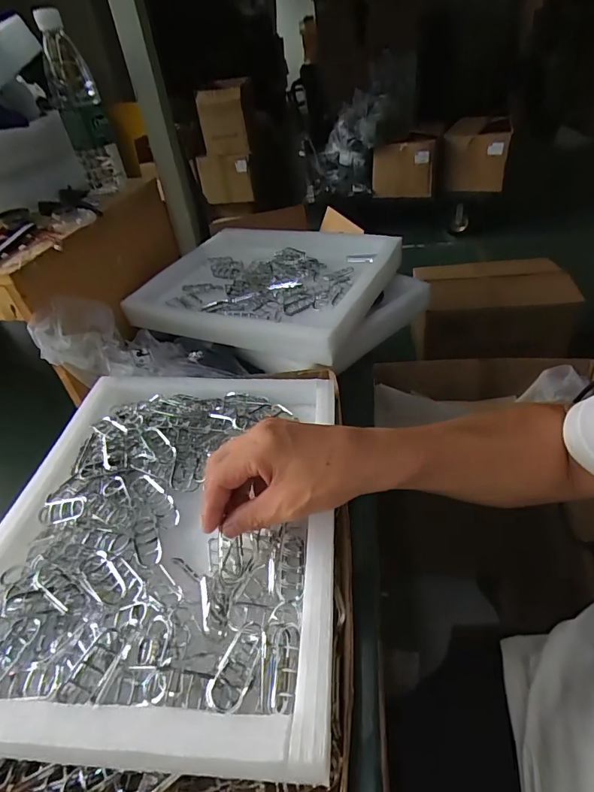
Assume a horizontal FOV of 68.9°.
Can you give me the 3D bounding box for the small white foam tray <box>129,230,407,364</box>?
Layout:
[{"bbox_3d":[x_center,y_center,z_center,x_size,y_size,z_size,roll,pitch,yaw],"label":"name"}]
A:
[{"bbox_3d":[-0.050,-0.185,0.685,0.365,0.043,0.283,14,44,24],"label":"small white foam tray"}]

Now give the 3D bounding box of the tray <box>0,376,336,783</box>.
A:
[{"bbox_3d":[-0.112,0.098,0.381,0.291,0.036,0.360,-2,40,6],"label":"tray"}]

